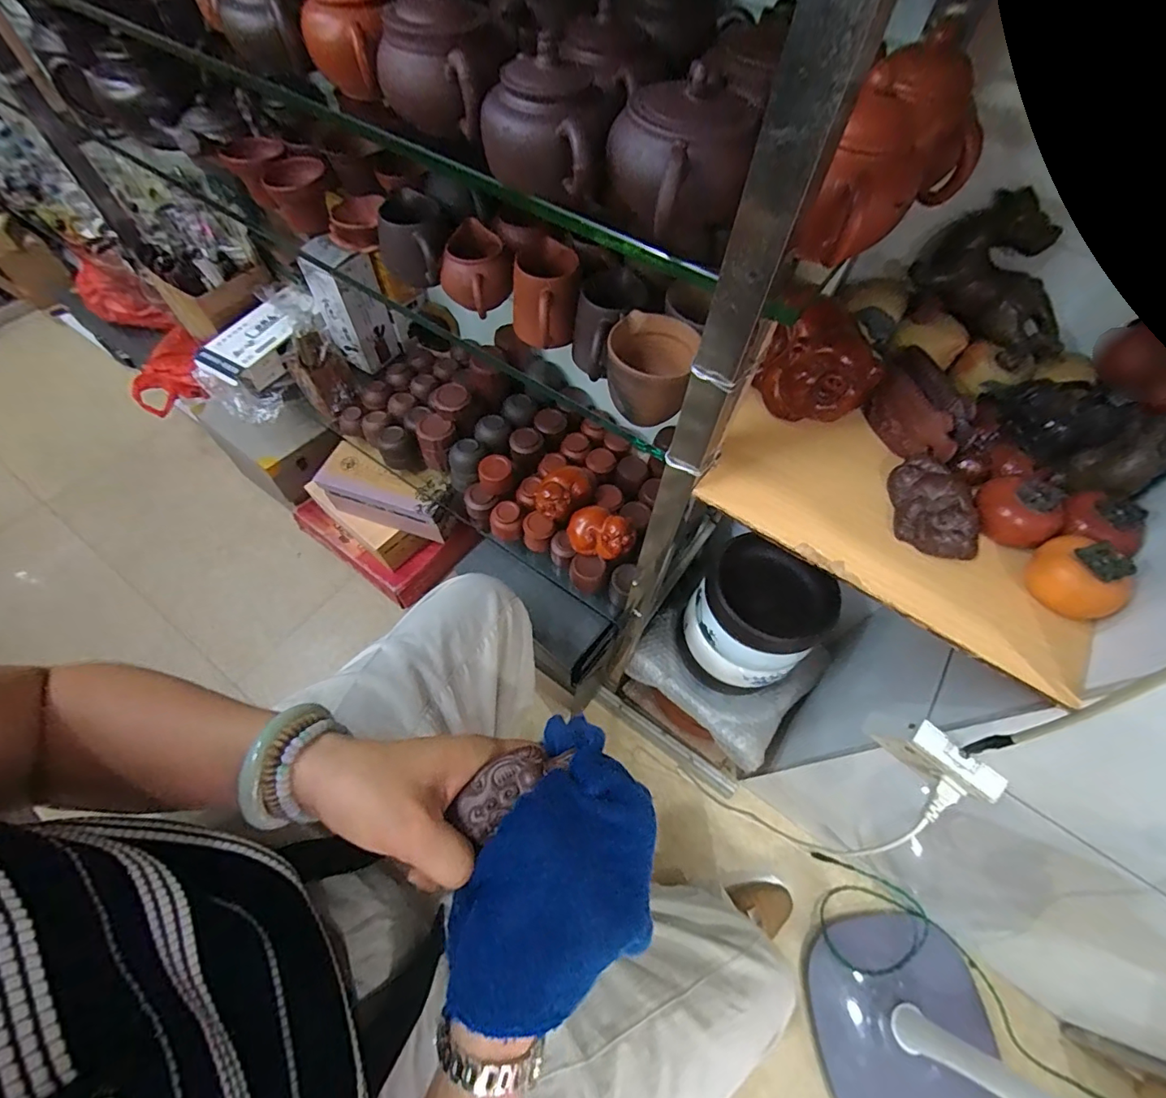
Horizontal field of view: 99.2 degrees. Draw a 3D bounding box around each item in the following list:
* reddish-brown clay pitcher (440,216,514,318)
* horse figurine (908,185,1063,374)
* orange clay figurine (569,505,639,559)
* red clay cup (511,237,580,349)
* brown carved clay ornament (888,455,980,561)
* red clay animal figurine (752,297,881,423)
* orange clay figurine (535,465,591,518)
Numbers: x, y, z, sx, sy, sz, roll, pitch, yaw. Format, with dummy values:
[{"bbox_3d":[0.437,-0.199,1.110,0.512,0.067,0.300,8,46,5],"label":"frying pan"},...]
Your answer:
[{"bbox_3d":[-0.117,-0.299,0.534,0.067,0.059,0.072,-22,64,-14],"label":"reddish-brown clay pitcher"},{"bbox_3d":[0.369,-0.235,0.435,0.067,0.083,0.146,-37,69,-20],"label":"horse figurine"},{"bbox_3d":[0.027,-0.022,0.766,0.104,0.060,0.061,19,62,8],"label":"orange clay figurine"},{"bbox_3d":[-0.038,-0.261,0.510,0.065,0.067,0.079,3,61,-1],"label":"red clay cup"},{"bbox_3d":[0.289,-0.038,0.410,0.053,0.032,0.093,8,61,2],"label":"brown carved clay ornament"},{"bbox_3d":[0.211,-0.165,0.453,0.076,0.069,0.100,-11,62,-8],"label":"red clay animal figurine"},{"bbox_3d":[-0.038,-0.088,0.801,0.090,0.062,0.067,-38,69,-20],"label":"orange clay figurine"}]

